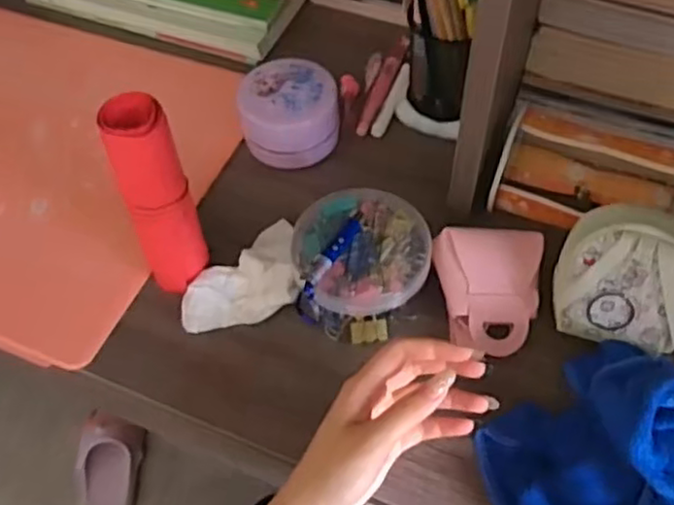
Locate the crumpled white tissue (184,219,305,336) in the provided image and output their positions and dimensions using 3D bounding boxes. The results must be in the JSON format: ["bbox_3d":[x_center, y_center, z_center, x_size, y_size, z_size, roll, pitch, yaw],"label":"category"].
[{"bbox_3d":[-0.074,0.016,0.525,0.090,0.023,0.078,-11,56,-5],"label":"crumpled white tissue"}]

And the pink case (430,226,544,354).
[{"bbox_3d":[0.112,0.026,0.489,0.076,0.045,0.077,-4,55,0],"label":"pink case"}]

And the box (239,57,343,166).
[{"bbox_3d":[-0.040,-0.119,0.596,0.081,0.054,0.077,-1,55,2],"label":"box"}]

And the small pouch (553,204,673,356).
[{"bbox_3d":[0.193,0.012,0.461,0.083,0.095,0.077,16,57,13],"label":"small pouch"}]

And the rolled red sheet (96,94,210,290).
[{"bbox_3d":[-0.121,-0.031,0.476,0.043,0.163,0.041,-21,57,-12],"label":"rolled red sheet"}]

